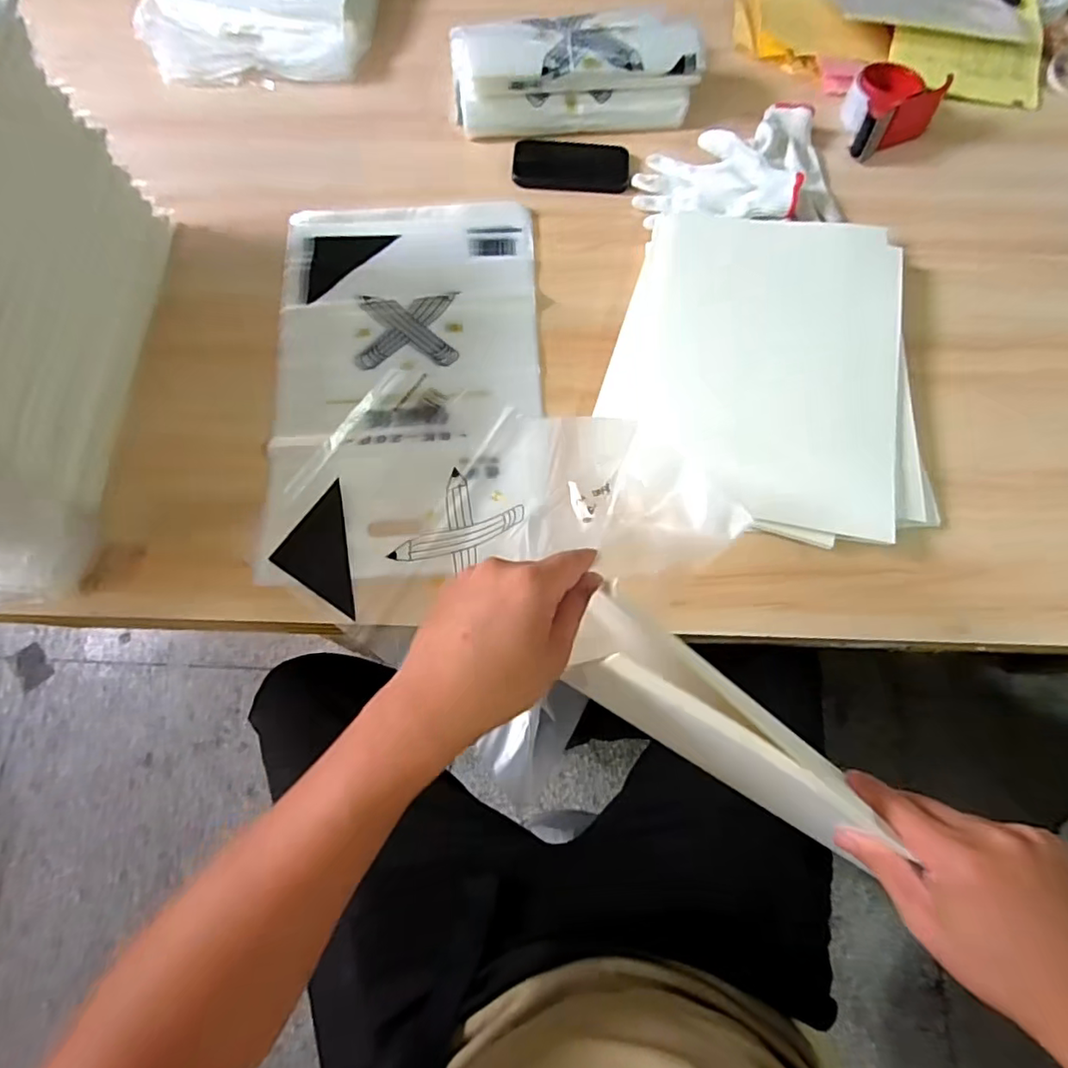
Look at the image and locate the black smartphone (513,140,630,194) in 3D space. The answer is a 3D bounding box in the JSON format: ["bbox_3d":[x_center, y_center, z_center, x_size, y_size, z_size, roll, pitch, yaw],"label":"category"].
[{"bbox_3d":[0.048,-0.477,0.748,0.147,0.009,0.073,1,70,1],"label":"black smartphone"}]

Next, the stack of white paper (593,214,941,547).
[{"bbox_3d":[0.255,-0.192,0.645,0.323,0.030,0.397,9,71,4],"label":"stack of white paper"}]

